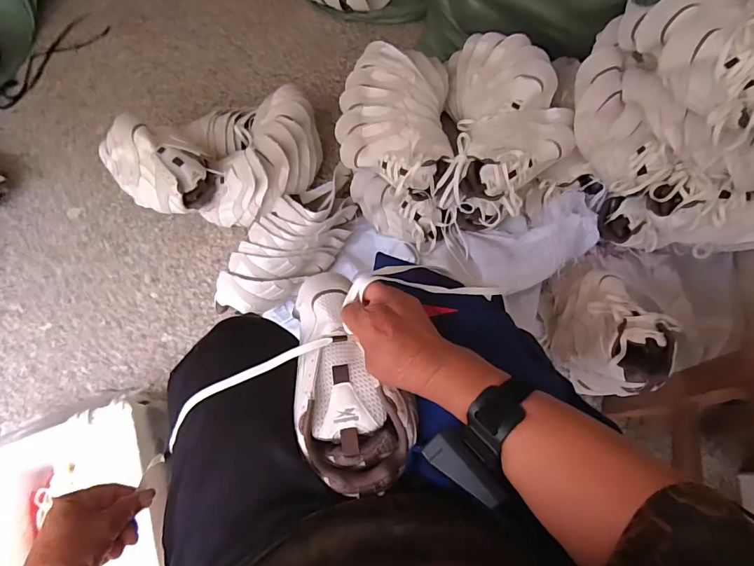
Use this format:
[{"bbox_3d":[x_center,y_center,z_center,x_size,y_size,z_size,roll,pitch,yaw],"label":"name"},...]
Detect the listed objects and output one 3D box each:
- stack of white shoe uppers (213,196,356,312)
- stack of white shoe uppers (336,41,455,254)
[{"bbox_3d":[-0.186,-0.071,0.882,0.163,0.111,0.340,30,69,13],"label":"stack of white shoe uppers"},{"bbox_3d":[0.037,-0.285,0.897,0.220,0.225,0.334,0,66,0],"label":"stack of white shoe uppers"}]

